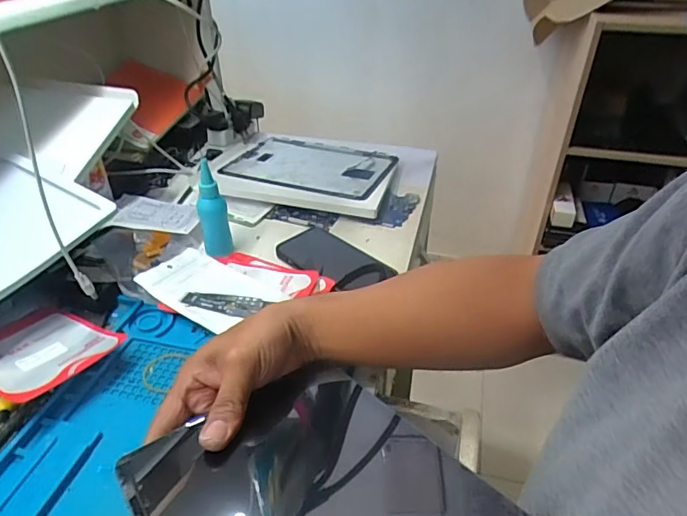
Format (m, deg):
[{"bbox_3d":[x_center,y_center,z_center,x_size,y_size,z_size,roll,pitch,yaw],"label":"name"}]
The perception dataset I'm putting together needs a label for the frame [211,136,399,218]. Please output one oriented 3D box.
[{"bbox_3d":[-0.055,-0.139,0.778,0.270,0.014,0.213,11,37,15],"label":"frame"}]

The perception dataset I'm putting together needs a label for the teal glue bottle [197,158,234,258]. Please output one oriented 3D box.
[{"bbox_3d":[-0.158,-0.053,0.604,0.034,0.123,0.029,-11,37,-15],"label":"teal glue bottle"}]

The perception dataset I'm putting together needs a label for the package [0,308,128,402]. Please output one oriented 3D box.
[{"bbox_3d":[-0.288,0.084,0.468,0.139,0.008,0.103,12,31,28],"label":"package"}]

